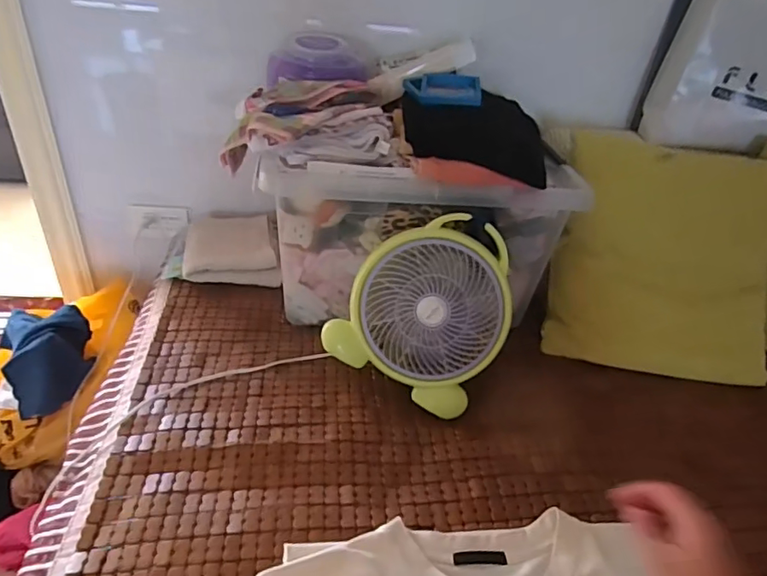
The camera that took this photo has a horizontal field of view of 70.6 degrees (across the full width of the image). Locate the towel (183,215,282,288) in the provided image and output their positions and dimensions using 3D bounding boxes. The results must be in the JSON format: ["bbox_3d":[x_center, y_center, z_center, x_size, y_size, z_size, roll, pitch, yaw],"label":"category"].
[{"bbox_3d":[-0.287,-0.075,1.021,0.160,0.033,0.220,-3,36,-15],"label":"towel"}]

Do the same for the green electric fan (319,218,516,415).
[{"bbox_3d":[0.067,0.024,0.741,0.210,0.248,0.080,29,8,-2],"label":"green electric fan"}]

